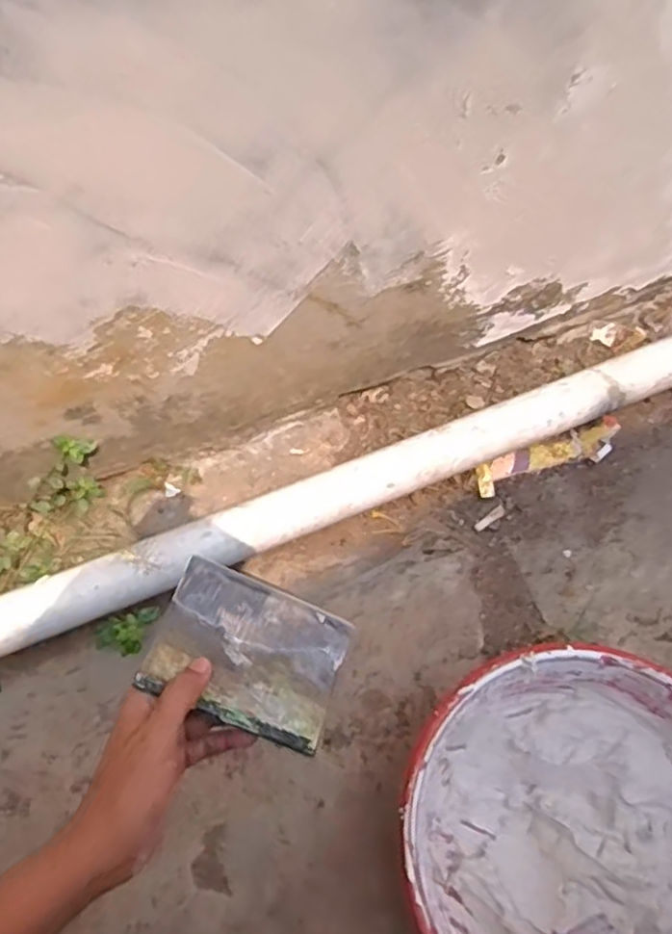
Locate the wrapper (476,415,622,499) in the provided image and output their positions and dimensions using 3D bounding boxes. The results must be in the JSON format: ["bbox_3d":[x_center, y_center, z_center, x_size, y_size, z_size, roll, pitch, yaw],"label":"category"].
[{"bbox_3d":[0.210,-0.009,0.691,0.156,0.008,0.040,-20,66,-7],"label":"wrapper"}]

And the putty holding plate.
[{"bbox_3d":[-0.054,0.118,0.453,0.118,0.006,0.089,26,59,-9],"label":"putty holding plate"}]

